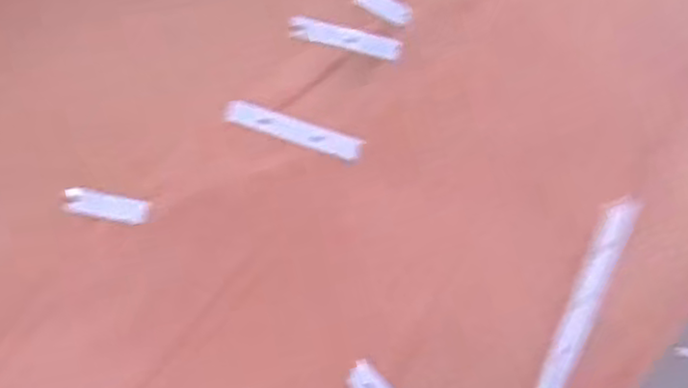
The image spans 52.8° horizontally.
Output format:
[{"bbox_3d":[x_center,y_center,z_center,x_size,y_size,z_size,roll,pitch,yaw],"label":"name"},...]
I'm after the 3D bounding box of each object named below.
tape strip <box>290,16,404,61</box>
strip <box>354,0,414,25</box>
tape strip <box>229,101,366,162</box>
[{"bbox_3d":[0.002,-0.097,0.432,0.070,0.004,0.014,13,76,4],"label":"tape strip"},{"bbox_3d":[0.025,-0.118,0.438,0.038,0.004,0.014,28,82,6],"label":"strip"},{"bbox_3d":[-0.030,-0.038,0.416,0.082,0.004,0.014,19,84,-2],"label":"tape strip"}]

